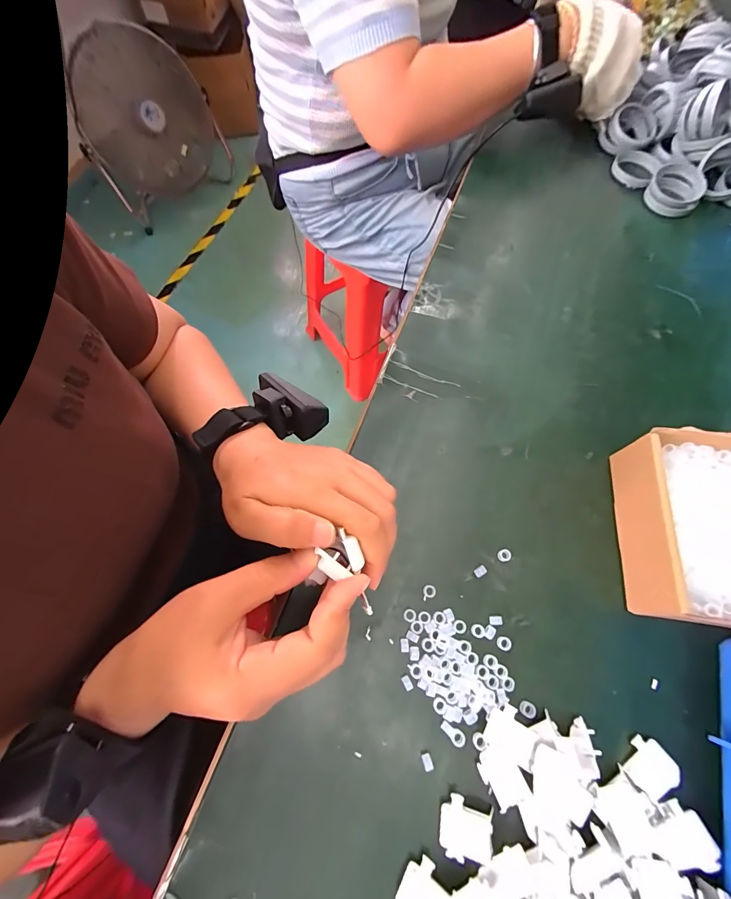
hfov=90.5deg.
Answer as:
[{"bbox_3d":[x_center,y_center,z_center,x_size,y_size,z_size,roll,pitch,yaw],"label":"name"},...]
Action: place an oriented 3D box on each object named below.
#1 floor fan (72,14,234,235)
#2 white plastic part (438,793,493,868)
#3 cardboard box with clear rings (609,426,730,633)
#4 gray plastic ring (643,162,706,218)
[{"bbox_3d":[-0.775,-1.155,1.302,0.238,0.422,0.437,41,74,15],"label":"floor fan"},{"bbox_3d":[0.062,0.232,0.221,0.032,0.006,0.029,12,69,5],"label":"white plastic part"},{"bbox_3d":[0.290,0.065,0.270,0.178,0.054,0.137,10,69,4],"label":"cardboard box with clear rings"},{"bbox_3d":[0.380,-0.320,0.446,0.057,0.028,0.071,31,72,12],"label":"gray plastic ring"}]

